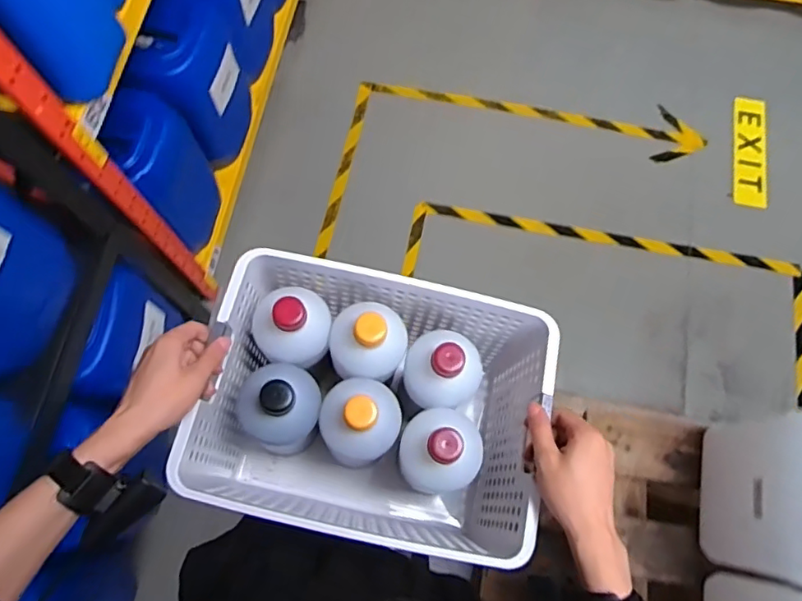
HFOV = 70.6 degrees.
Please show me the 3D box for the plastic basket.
[{"bbox_3d":[-0.028,0.122,0.650,0.345,0.231,0.266,13,73,3],"label":"plastic basket"}]

